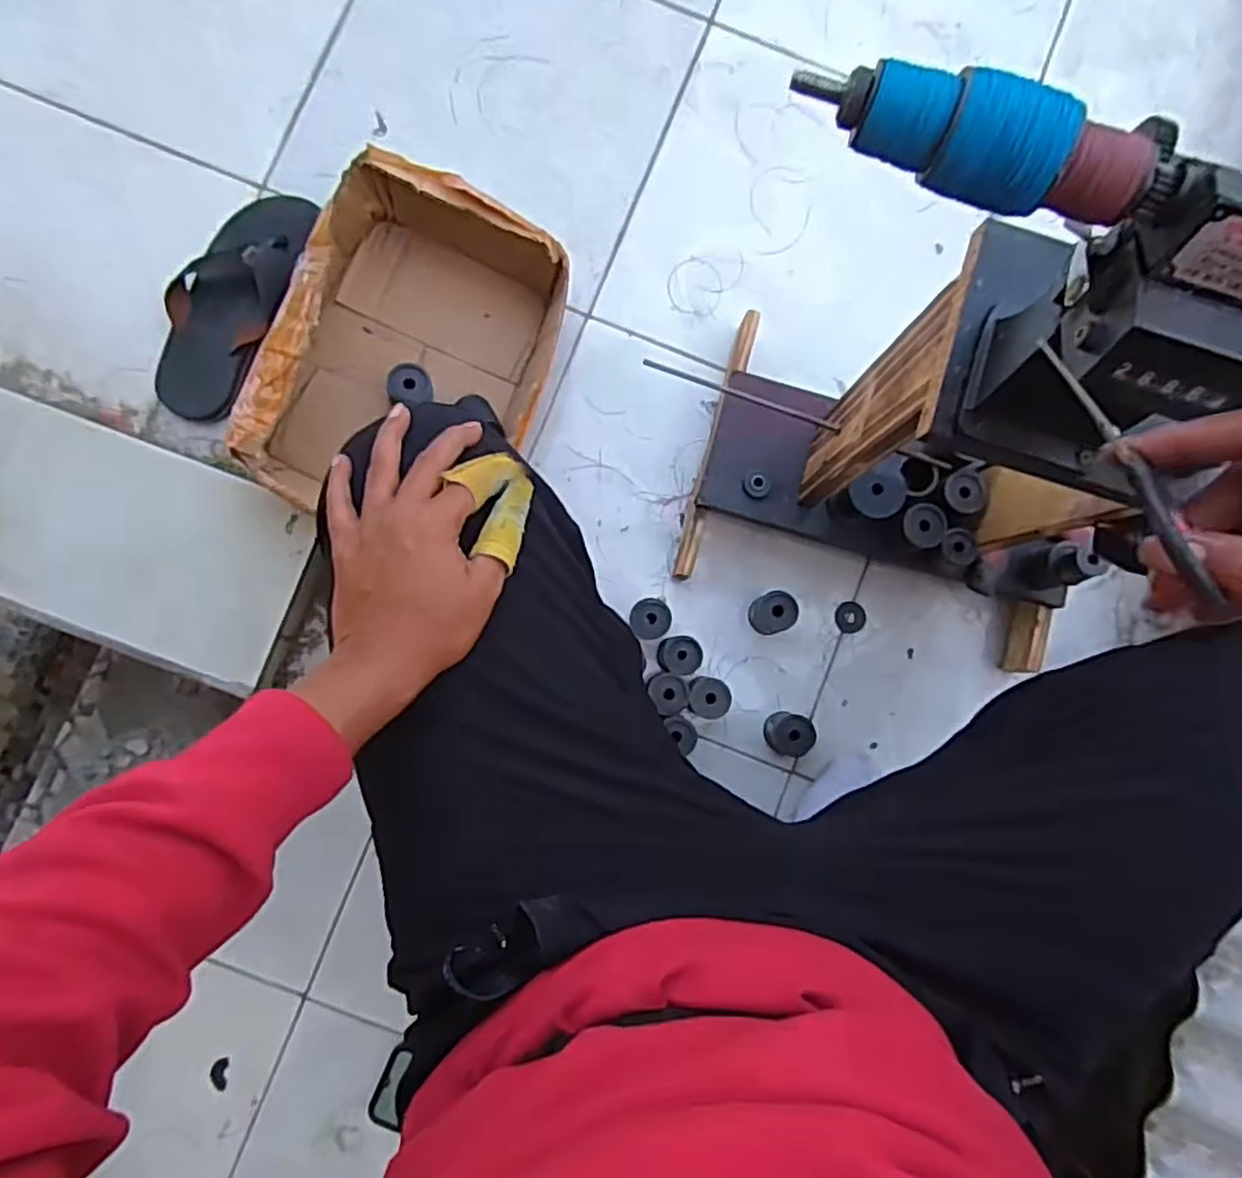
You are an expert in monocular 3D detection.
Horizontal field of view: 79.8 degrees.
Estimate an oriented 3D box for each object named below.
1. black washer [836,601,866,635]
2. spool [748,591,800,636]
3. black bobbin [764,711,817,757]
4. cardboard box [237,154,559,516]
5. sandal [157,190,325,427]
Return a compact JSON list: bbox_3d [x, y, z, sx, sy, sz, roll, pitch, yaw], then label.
[{"bbox_3d":[0.261,0.032,0.841,0.036,0.004,0.035,0,85,-2],"label":"black washer"},{"bbox_3d":[0.164,0.026,0.813,0.045,0.051,0.042,0,85,-2],"label":"spool"},{"bbox_3d":[0.180,0.157,0.804,0.044,0.055,0.046,0,85,-2],"label":"black bobbin"},{"bbox_3d":[-0.208,-0.235,0.771,0.254,0.148,0.339,17,85,-1],"label":"cardboard box"},{"bbox_3d":[-0.431,-0.321,0.821,0.122,0.040,0.275,18,85,-1],"label":"sandal"}]

